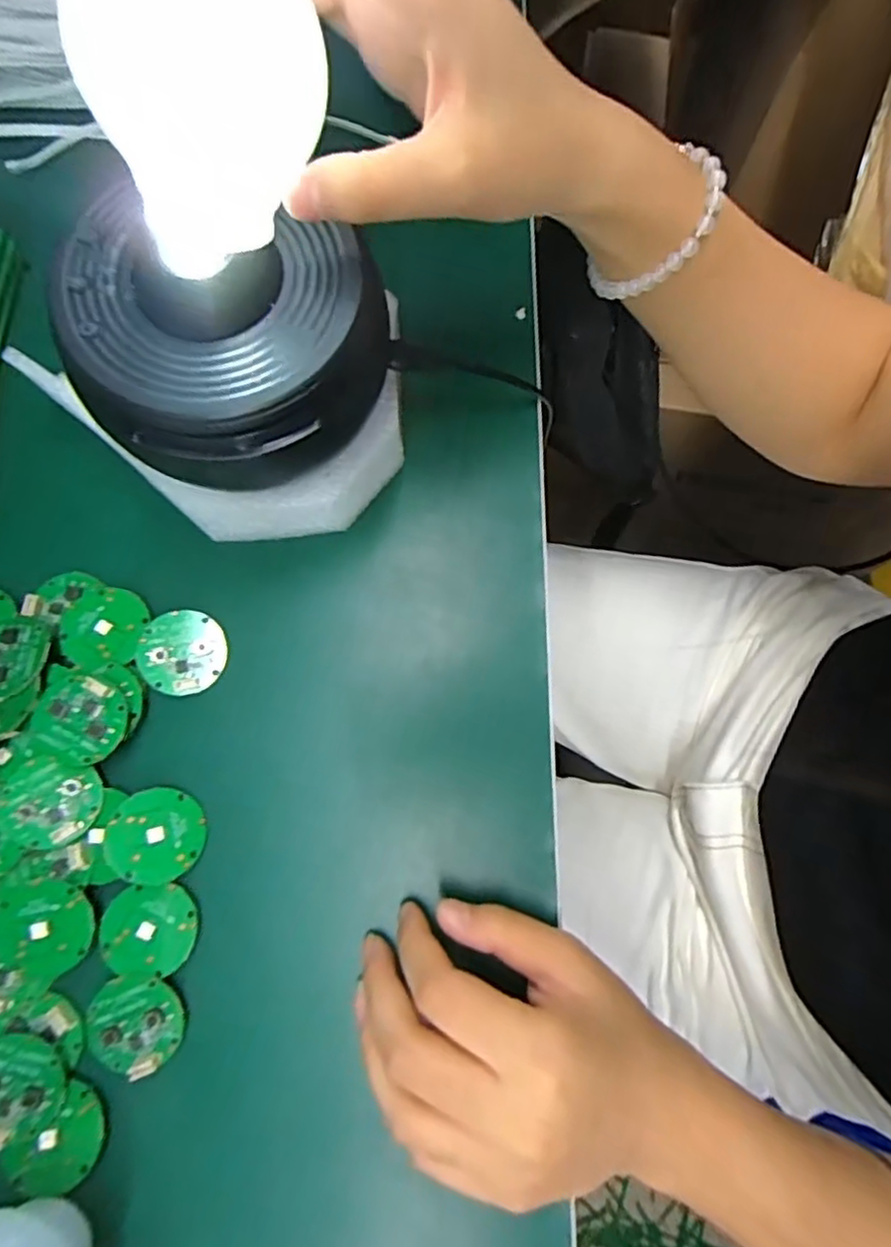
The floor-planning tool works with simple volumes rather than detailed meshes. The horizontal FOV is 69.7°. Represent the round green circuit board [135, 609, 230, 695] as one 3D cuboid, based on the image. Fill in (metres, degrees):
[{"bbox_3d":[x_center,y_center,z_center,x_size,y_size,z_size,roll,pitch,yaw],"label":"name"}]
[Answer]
[{"bbox_3d":[-0.111,0.012,0.269,0.033,0.008,0.034,0,77,-1],"label":"round green circuit board"}]

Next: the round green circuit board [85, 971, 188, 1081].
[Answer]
[{"bbox_3d":[-0.115,0.149,0.237,0.035,0.005,0.033,0,77,-1],"label":"round green circuit board"}]

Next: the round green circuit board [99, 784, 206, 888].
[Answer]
[{"bbox_3d":[-0.113,0.083,0.250,0.035,0.004,0.035,8,69,-20],"label":"round green circuit board"}]

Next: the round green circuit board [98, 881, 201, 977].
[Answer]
[{"bbox_3d":[-0.113,0.116,0.244,0.035,0.005,0.031,4,77,0],"label":"round green circuit board"}]

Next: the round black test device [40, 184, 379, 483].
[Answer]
[{"bbox_3d":[-0.071,-0.089,0.217,0.095,0.054,0.082,0,77,-1],"label":"round black test device"}]

